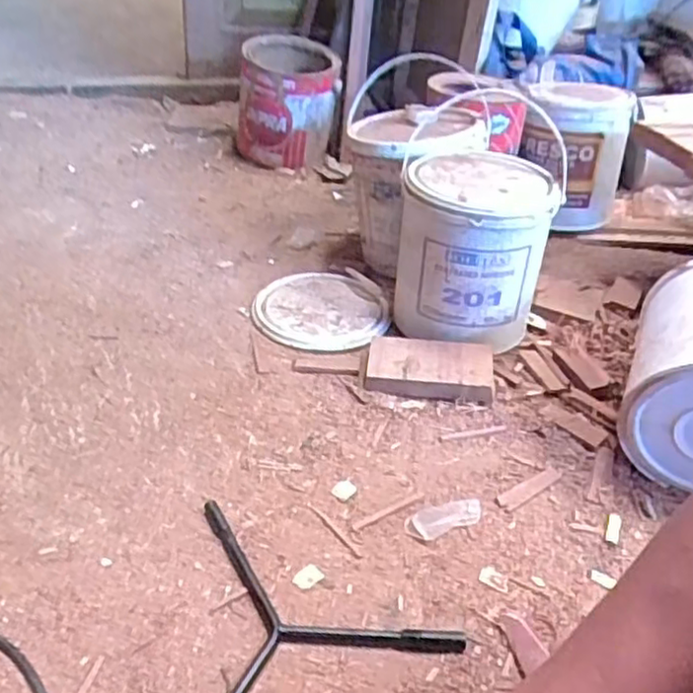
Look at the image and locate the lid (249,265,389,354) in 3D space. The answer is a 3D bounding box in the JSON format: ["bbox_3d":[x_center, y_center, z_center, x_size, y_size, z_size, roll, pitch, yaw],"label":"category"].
[{"bbox_3d":[-0.032,-0.052,0.911,0.167,0.020,0.175,2,35,-2],"label":"lid"}]

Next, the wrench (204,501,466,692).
[{"bbox_3d":[-0.063,0.200,0.558,0.237,0.017,0.219,-15,39,-24],"label":"wrench"}]

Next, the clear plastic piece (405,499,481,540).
[{"bbox_3d":[0.091,0.157,0.646,0.079,0.007,0.032,-14,38,-23],"label":"clear plastic piece"}]

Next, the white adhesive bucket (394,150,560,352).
[{"bbox_3d":[0.147,-0.110,0.846,0.168,0.202,0.162,9,35,8],"label":"white adhesive bucket"}]

